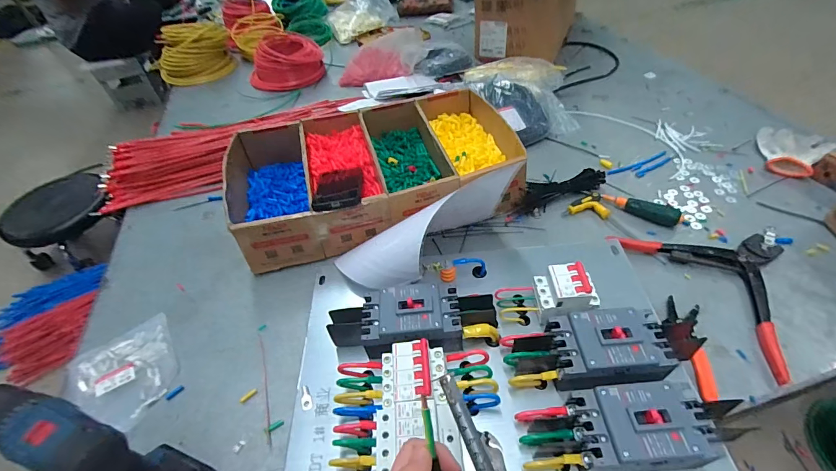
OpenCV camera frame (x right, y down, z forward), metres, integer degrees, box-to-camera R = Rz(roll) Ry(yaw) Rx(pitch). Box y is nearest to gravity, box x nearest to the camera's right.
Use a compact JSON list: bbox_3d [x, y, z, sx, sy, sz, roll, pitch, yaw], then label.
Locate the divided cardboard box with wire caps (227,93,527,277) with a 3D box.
[{"bbox_3d":[-0.091,-0.125,0.782,0.515,0.121,0.313,-14,45,-8],"label":"divided cardboard box with wire caps"}]

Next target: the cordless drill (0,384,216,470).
[{"bbox_3d":[-0.303,0.220,0.386,0.163,0.210,0.067,13,48,18],"label":"cordless drill"}]

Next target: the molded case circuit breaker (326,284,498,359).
[{"bbox_3d":[-0.007,0.120,0.537,0.226,0.069,0.092,-5,46,1],"label":"molded case circuit breaker"}]

